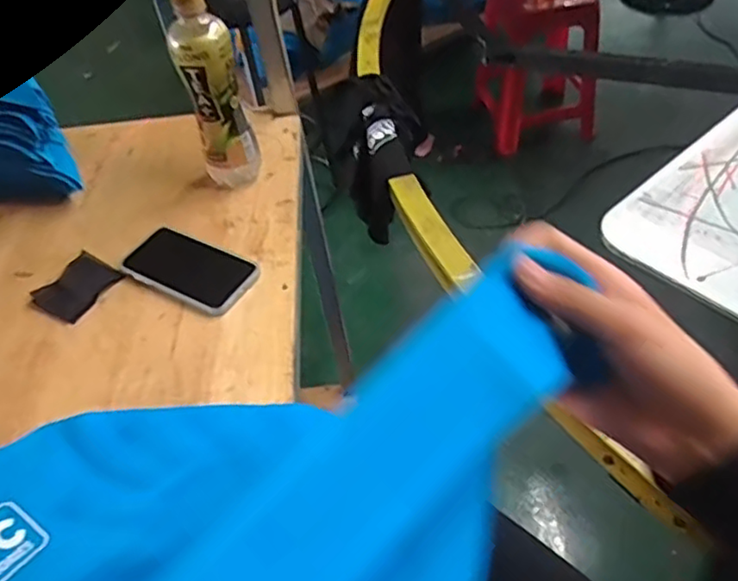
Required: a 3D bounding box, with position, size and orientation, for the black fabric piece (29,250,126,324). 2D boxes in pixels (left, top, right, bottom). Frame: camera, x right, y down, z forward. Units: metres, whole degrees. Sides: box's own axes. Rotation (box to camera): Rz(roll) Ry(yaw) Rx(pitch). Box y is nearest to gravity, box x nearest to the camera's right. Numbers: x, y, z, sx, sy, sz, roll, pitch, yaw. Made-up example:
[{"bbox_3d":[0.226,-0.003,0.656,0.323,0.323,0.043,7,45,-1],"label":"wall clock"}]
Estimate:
[{"bbox_3d":[-0.306,-0.005,0.665,0.070,0.009,0.075,25,54,26],"label":"black fabric piece"}]

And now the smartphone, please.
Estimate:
[{"bbox_3d":[-0.186,-0.023,0.661,0.139,0.011,0.072,22,53,24],"label":"smartphone"}]

